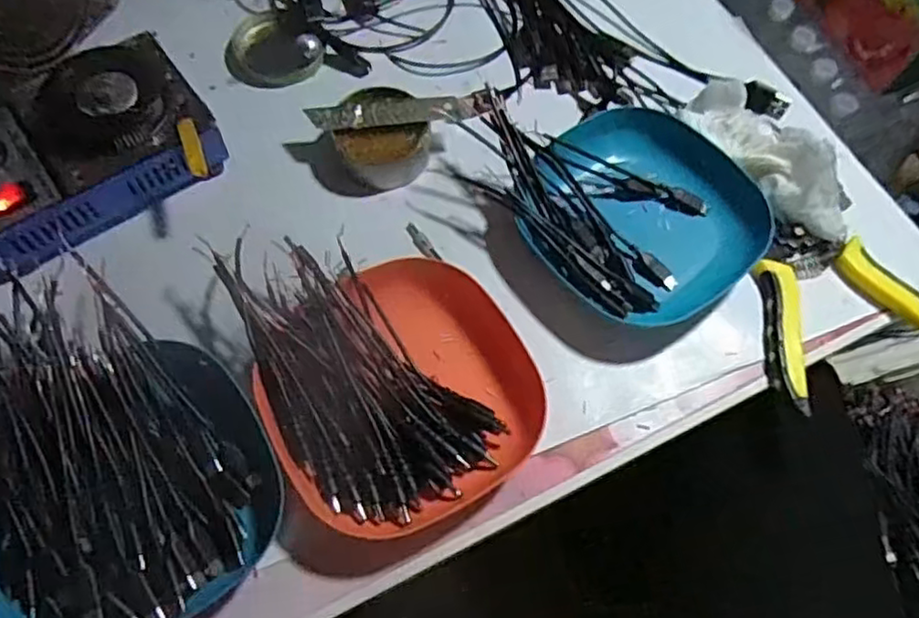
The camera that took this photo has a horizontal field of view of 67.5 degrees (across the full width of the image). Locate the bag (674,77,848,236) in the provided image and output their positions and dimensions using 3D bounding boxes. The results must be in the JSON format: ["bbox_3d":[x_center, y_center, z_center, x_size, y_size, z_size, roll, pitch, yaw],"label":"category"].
[{"bbox_3d":[0.201,-0.100,0.442,0.041,0.032,0.126,-38,73,-18],"label":"bag"}]

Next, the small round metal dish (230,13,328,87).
[{"bbox_3d":[-0.136,-0.188,0.493,0.063,0.015,0.054,37,69,13],"label":"small round metal dish"}]

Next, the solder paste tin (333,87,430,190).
[{"bbox_3d":[-0.049,-0.111,0.448,0.057,0.027,0.062,1,66,-2],"label":"solder paste tin"}]

